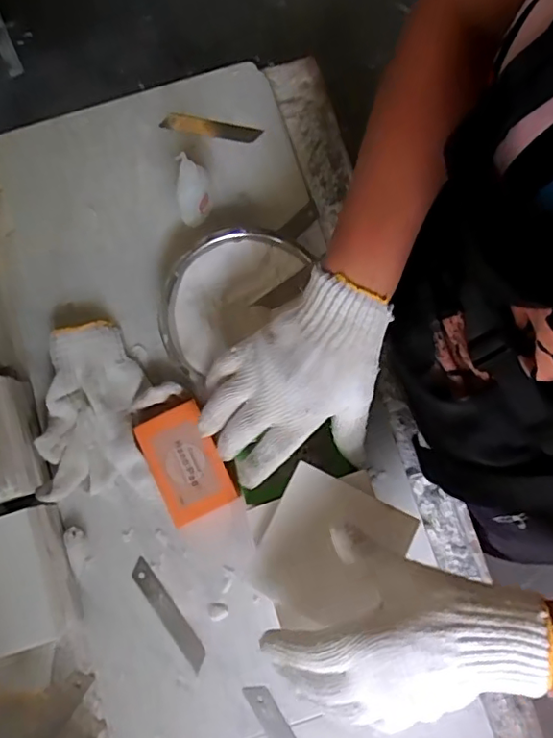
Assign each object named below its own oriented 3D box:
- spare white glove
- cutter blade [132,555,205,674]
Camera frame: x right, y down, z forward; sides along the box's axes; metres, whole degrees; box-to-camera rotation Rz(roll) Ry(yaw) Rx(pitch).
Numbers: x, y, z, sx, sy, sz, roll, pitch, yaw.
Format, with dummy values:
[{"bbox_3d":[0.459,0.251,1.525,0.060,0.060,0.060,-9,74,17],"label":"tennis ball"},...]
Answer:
[{"bbox_3d":[-0.147,0.036,0.493,0.106,0.032,0.152,2,79,2],"label":"spare white glove"},{"bbox_3d":[-0.092,0.208,0.470,0.017,0.004,0.099,-37,80,-6],"label":"cutter blade"}]

